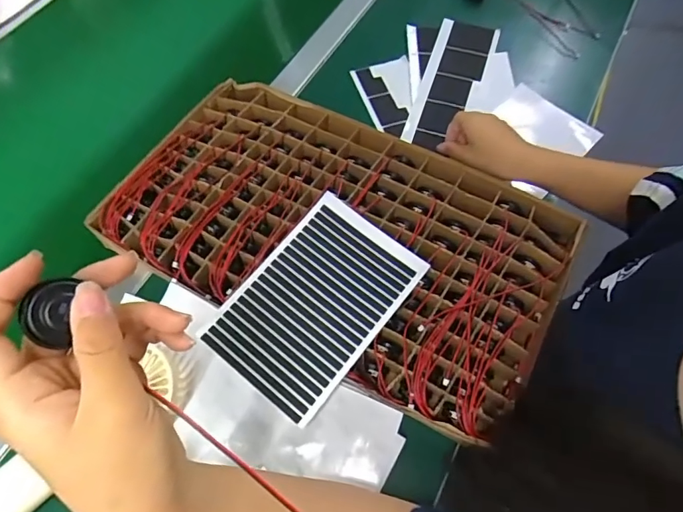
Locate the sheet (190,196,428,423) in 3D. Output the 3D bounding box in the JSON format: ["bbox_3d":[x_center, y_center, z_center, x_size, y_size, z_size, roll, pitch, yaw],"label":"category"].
[{"bbox_3d":[-0.023,0.038,0.410,0.122,0.007,0.180,37,71,15],"label":"sheet"}]

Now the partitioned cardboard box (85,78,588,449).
[{"bbox_3d":[-0.005,-0.031,0.461,0.430,0.037,0.251,25,65,14],"label":"partitioned cardboard box"}]

